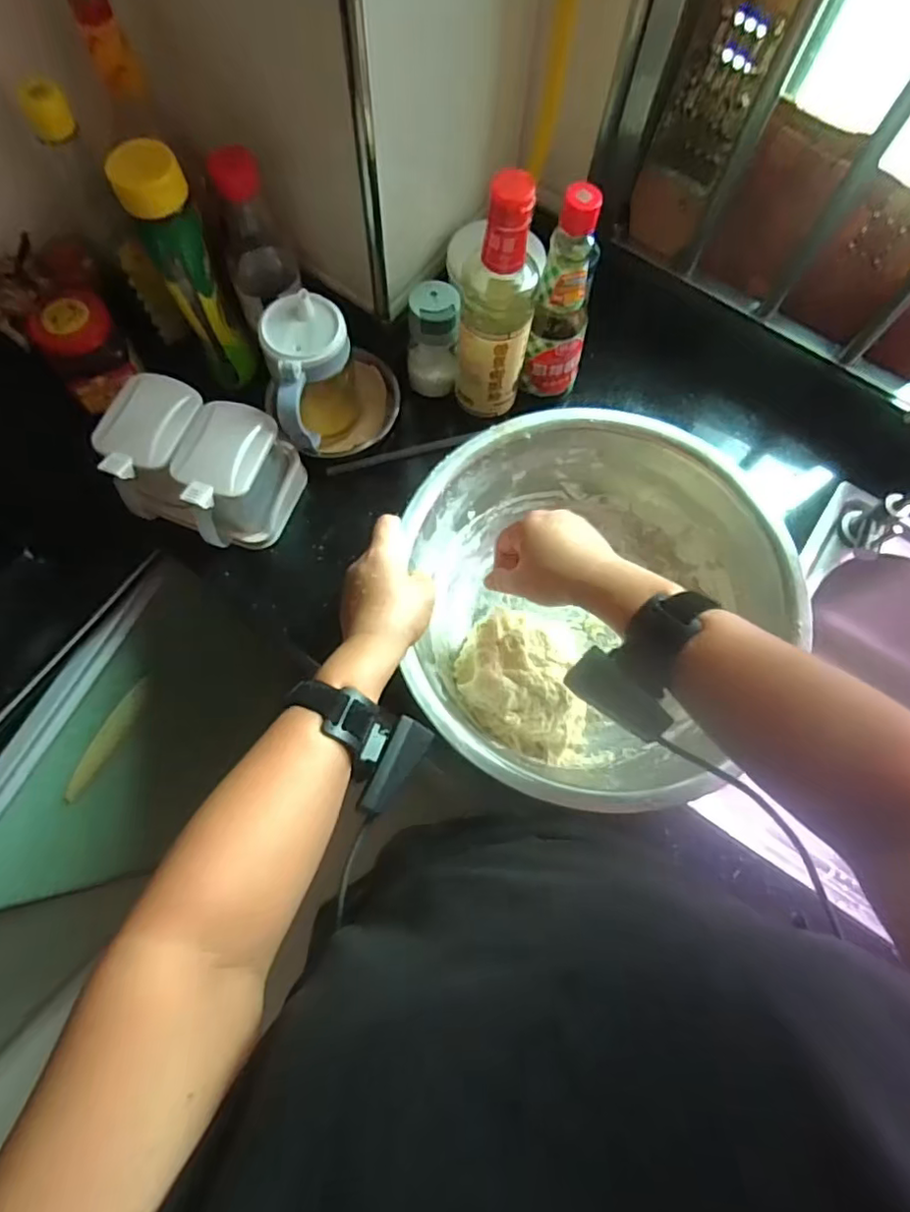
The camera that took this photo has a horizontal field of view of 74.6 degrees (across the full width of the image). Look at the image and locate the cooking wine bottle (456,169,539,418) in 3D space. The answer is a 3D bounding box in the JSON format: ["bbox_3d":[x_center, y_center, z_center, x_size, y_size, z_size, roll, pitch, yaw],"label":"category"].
[{"bbox_3d":[0.038,-0.265,0.529,0.064,0.222,0.062,12,72,2],"label":"cooking wine bottle"}]

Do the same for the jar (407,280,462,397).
[{"bbox_3d":[-0.022,-0.273,0.615,0.051,0.103,0.054,1,72,-2],"label":"jar"}]

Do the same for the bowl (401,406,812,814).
[{"bbox_3d":[0.124,-0.008,0.542,0.320,0.103,0.313,1,72,-2],"label":"bowl"}]

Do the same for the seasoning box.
[{"bbox_3d":[-0.239,-0.129,0.567,0.151,0.094,0.114,17,72,4],"label":"seasoning box"}]

